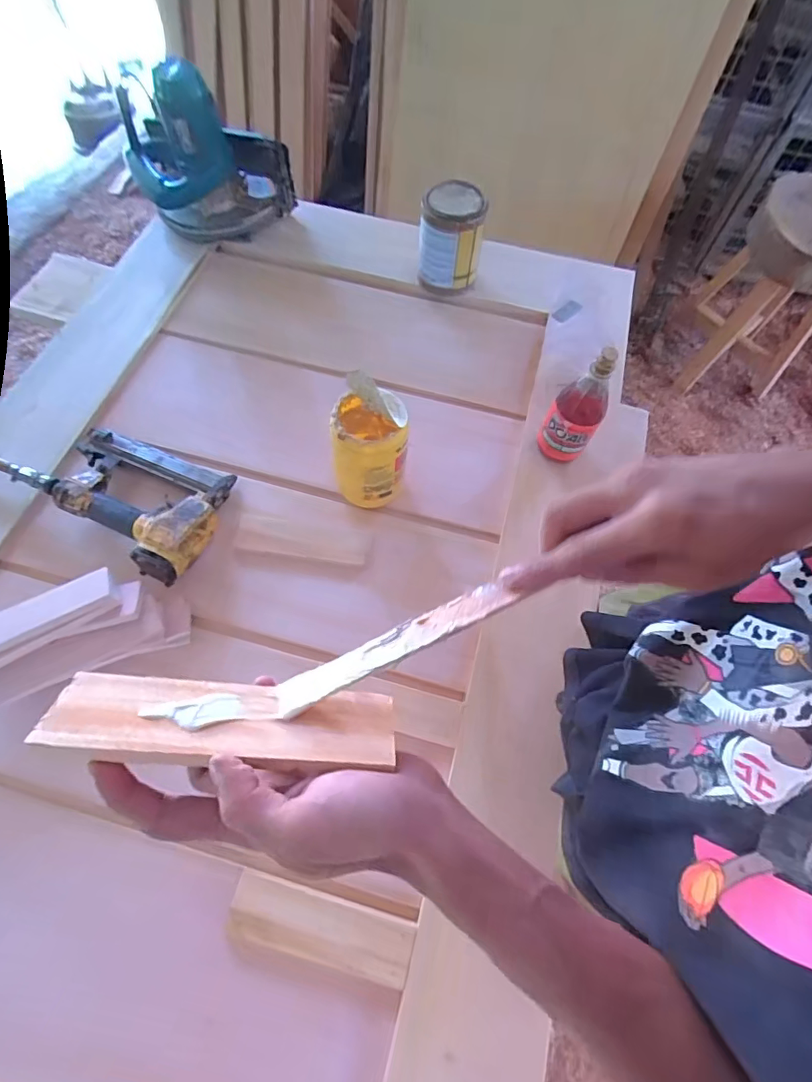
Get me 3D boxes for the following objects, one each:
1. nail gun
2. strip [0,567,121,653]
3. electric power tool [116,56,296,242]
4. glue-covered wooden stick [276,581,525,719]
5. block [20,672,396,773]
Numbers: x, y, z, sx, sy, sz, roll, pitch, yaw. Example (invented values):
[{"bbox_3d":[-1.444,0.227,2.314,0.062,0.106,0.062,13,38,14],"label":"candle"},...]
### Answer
[{"bbox_3d":[-0.360,-0.060,0.649,0.247,0.068,0.172,21,66,8],"label":"nail gun"},{"bbox_3d":[-0.415,0.087,0.537,0.183,0.013,0.047,-26,68,-13],"label":"strip"},{"bbox_3d":[-0.341,-0.668,0.851,0.259,0.222,0.169,-18,67,-10],"label":"electric power tool"},{"bbox_3d":[-0.007,0.060,0.285,0.143,0.004,0.025,-25,34,-6],"label":"glue-covered wooden stick"},{"bbox_3d":[-0.095,0.096,0.266,0.177,0.004,0.052,7,26,-7],"label":"block"}]

